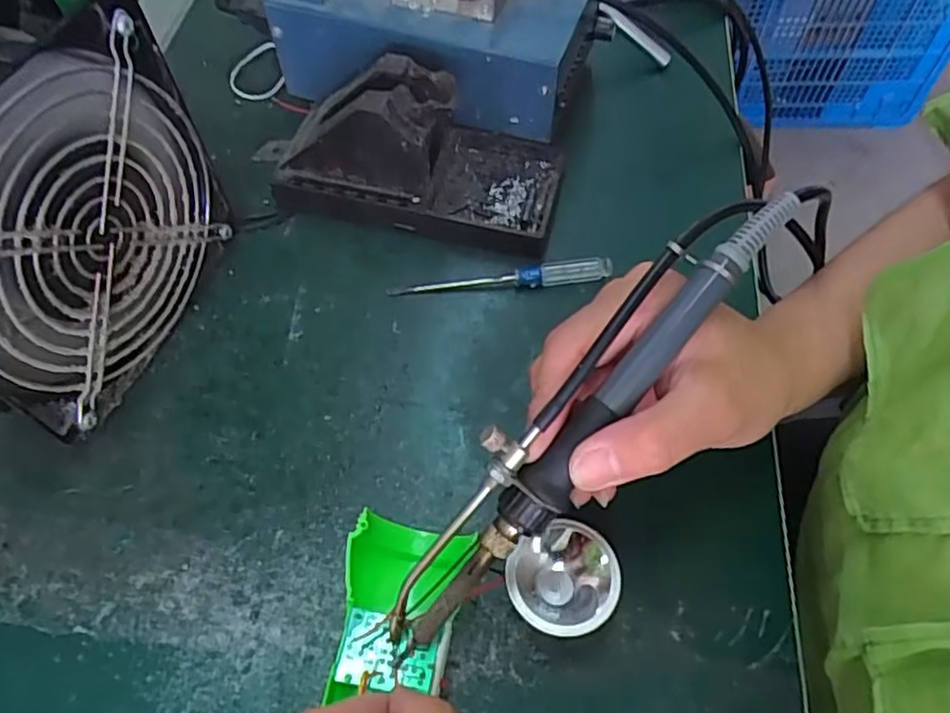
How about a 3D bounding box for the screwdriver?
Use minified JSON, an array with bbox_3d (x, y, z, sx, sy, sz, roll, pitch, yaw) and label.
[{"bbox_3d":[0.014,-0.043,0.371,0.121,0.012,0.009,-6,57,-2],"label":"screwdriver"}]

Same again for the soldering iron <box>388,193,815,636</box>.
[{"bbox_3d":[0.038,0.019,0.234,0.028,0.027,0.202,41,92,24],"label":"soldering iron"}]

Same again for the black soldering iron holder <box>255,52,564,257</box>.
[{"bbox_3d":[-0.046,-0.123,0.387,0.188,0.073,0.080,11,58,9],"label":"black soldering iron holder"}]

